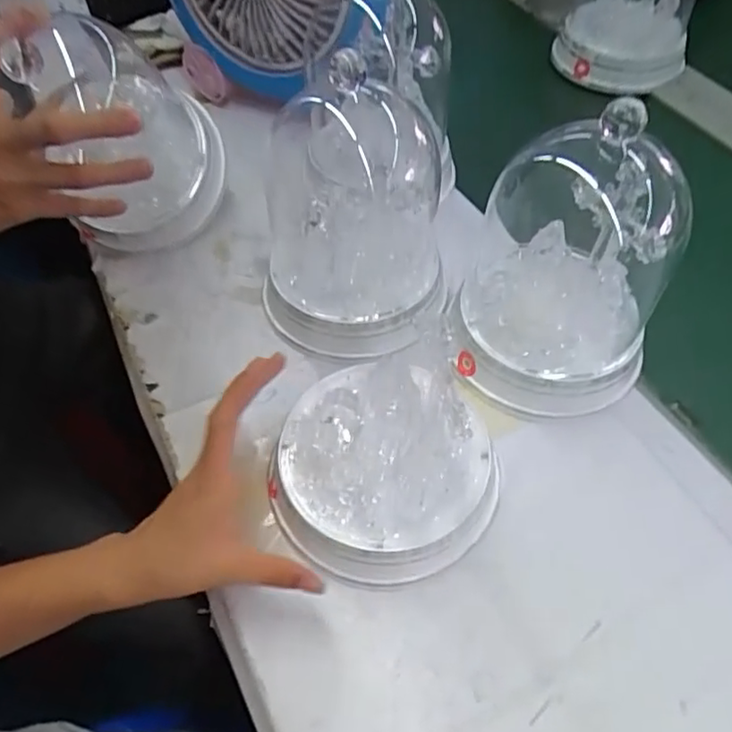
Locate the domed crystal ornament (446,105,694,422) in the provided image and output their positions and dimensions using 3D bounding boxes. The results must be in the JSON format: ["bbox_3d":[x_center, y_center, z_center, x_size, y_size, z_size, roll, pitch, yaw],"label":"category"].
[{"bbox_3d":[0.137,-0.070,0.436,0.142,0.179,0.132,10,52,8],"label":"domed crystal ornament"}]

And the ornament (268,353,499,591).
[{"bbox_3d":[0.010,0.067,0.420,0.139,0.058,0.138,-16,53,-12],"label":"ornament"}]

